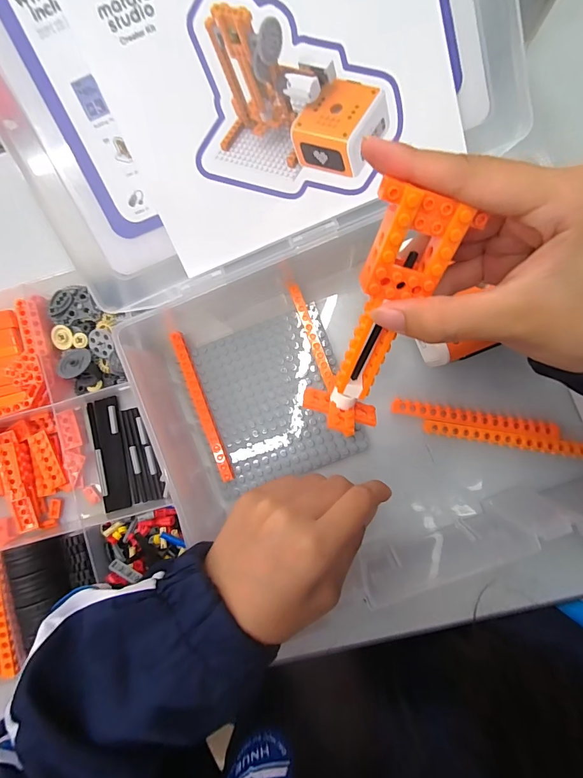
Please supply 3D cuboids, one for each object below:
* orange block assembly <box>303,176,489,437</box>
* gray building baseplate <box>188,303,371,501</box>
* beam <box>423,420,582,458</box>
[{"bbox_3d":[0.043,-0.029,0.195,0.046,0.027,0.128,17,131,4],"label":"orange block assembly"},{"bbox_3d":[-0.013,0.007,0.310,0.111,0.009,0.125,-17,88,4],"label":"gray building baseplate"},{"bbox_3d":[0.169,0.039,0.299,0.125,0.005,0.011,9,90,4],"label":"beam"}]

